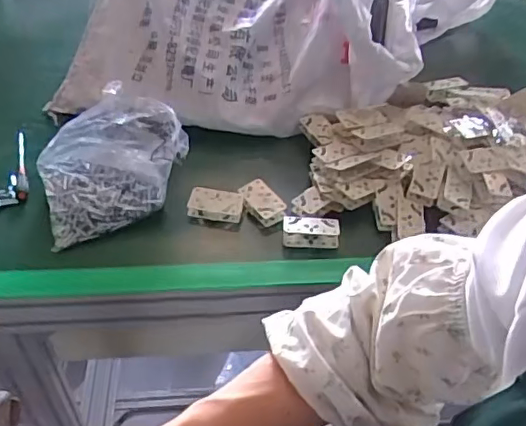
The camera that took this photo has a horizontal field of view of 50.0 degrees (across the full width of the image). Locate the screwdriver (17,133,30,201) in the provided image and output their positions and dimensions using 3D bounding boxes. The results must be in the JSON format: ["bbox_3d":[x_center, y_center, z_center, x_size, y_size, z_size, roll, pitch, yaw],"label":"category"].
[{"bbox_3d":[-0.384,-0.080,0.900,0.017,0.019,0.156,-10,46,-13],"label":"screwdriver"}]

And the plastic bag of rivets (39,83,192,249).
[{"bbox_3d":[-0.229,-0.084,0.849,0.210,0.100,0.204,-18,48,-19],"label":"plastic bag of rivets"}]

